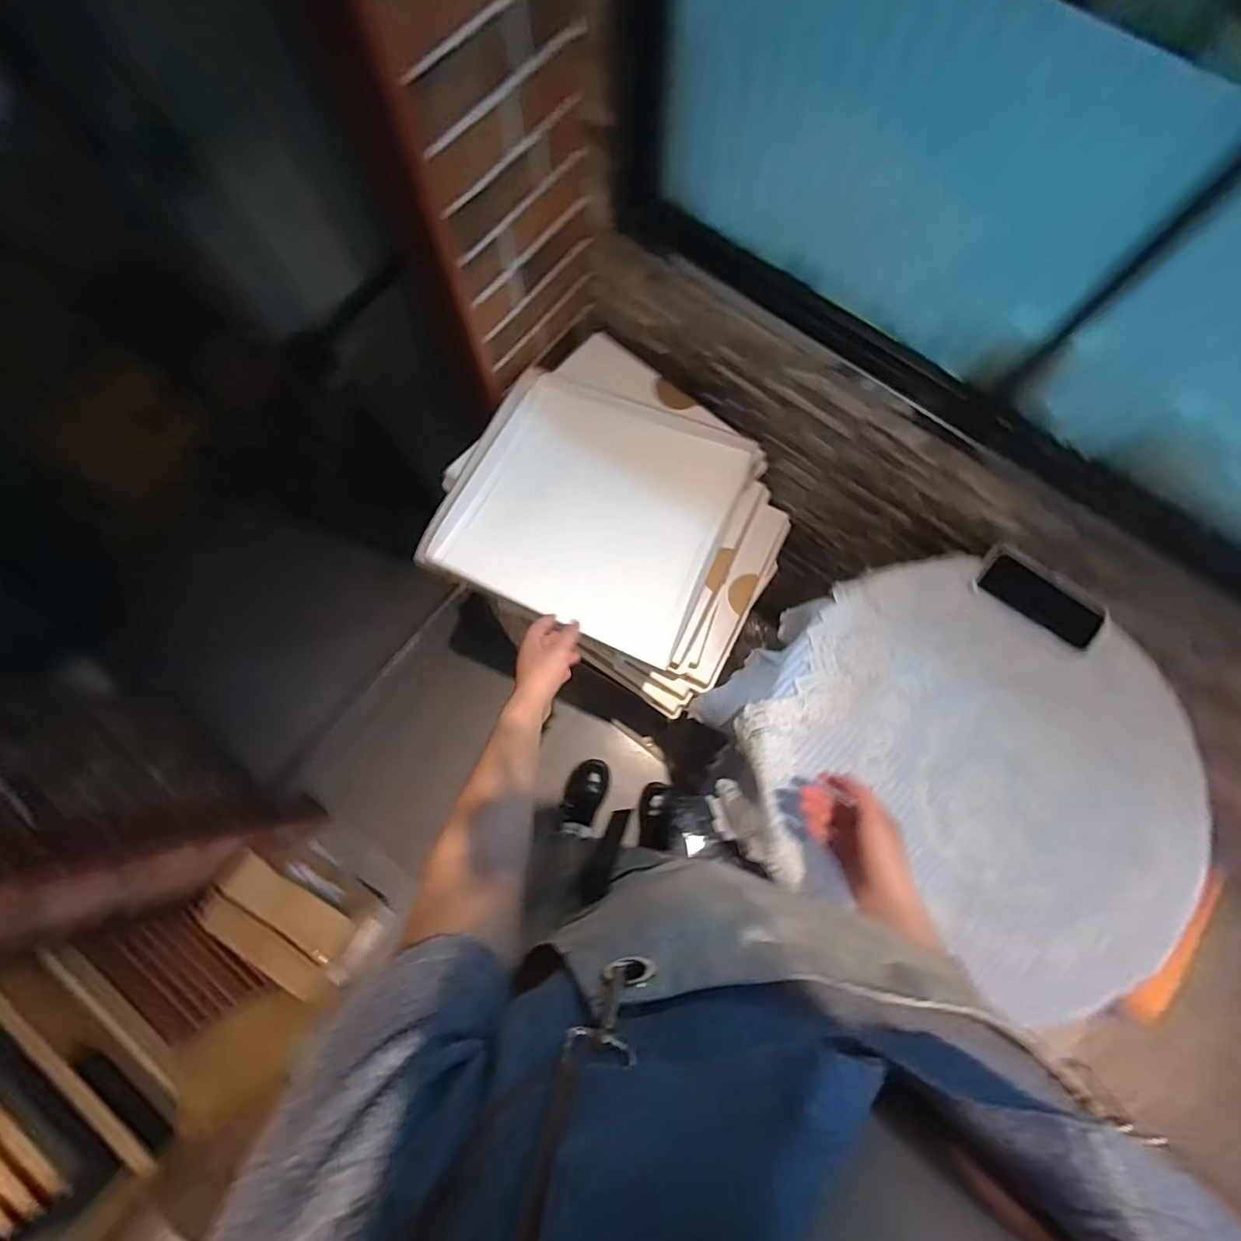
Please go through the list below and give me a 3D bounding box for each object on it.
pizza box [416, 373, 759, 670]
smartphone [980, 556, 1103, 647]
[{"bbox_3d":[-0.037,-0.167,0.805,0.380,0.062,0.359,23,77,5],"label":"pizza box"},{"bbox_3d":[0.562,-0.030,0.731,0.145,0.015,0.074,38,74,15],"label":"smartphone"}]

